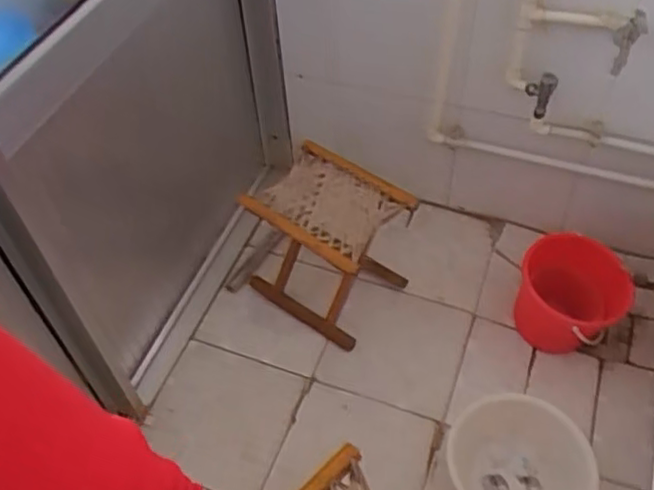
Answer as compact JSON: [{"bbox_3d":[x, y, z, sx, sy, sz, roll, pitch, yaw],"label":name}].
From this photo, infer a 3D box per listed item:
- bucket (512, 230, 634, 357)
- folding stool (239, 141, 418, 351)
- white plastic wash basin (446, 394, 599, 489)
[{"bbox_3d":[0.548,0.123,1.553,0.197,0.211,0.250,-36,57,-24],"label":"bucket"},{"bbox_3d":[-0.001,0.007,1.540,0.305,0.331,0.268,32,59,26],"label":"folding stool"},{"bbox_3d":[0.398,0.452,1.365,0.269,0.096,0.276,-2,50,2],"label":"white plastic wash basin"}]

